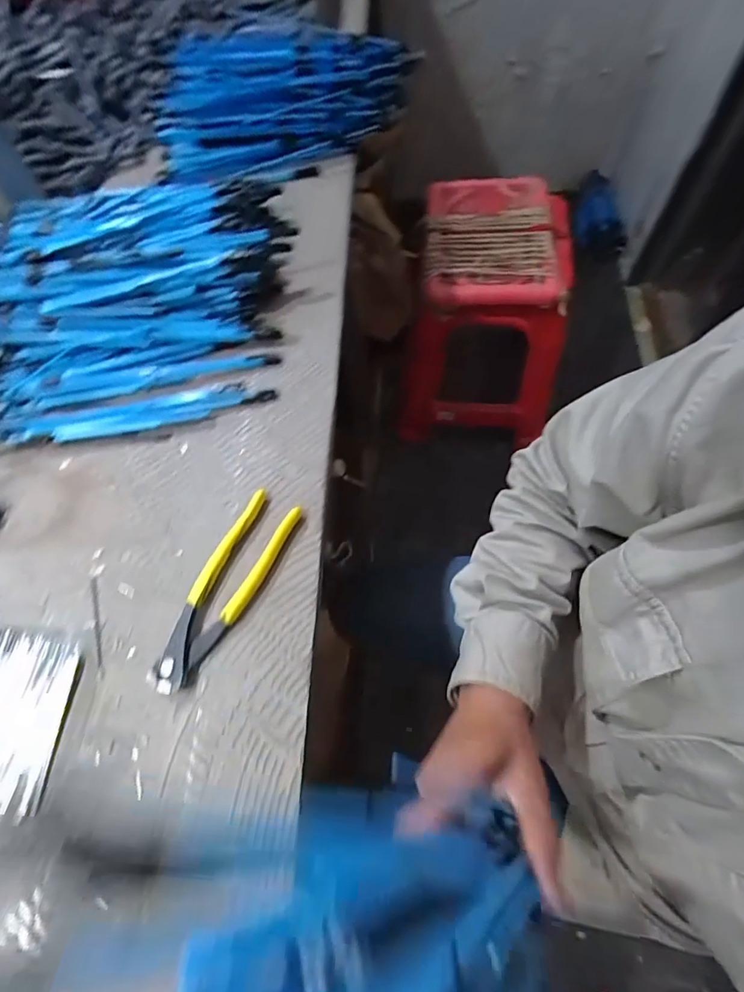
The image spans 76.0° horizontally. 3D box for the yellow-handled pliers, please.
[{"bbox_3d":[-0.119,0.073,0.384,0.047,0.013,0.168,24,70,14],"label":"yellow-handled pliers"}]

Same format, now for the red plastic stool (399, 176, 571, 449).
[{"bbox_3d":[0.246,-0.395,1.157,0.336,0.539,0.328,4,66,6],"label":"red plastic stool"}]

